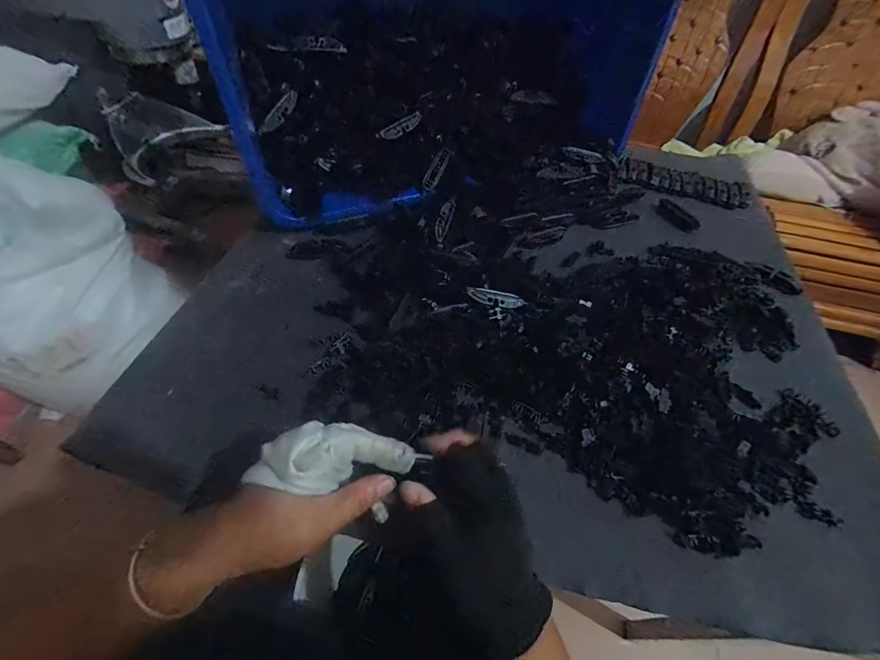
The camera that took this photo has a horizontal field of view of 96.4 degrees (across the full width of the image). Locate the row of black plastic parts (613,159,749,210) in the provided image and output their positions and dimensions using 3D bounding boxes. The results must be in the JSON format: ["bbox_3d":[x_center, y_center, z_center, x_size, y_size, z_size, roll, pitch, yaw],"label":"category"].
[{"bbox_3d":[0.428,-0.264,0.701,0.230,0.016,0.082,14,52,7],"label":"row of black plastic parts"}]

